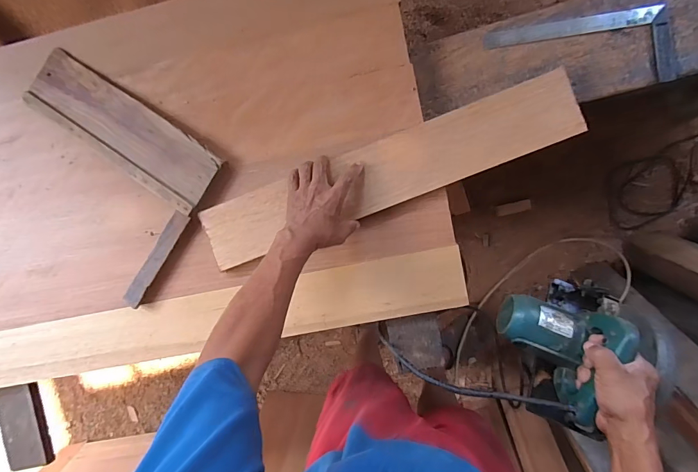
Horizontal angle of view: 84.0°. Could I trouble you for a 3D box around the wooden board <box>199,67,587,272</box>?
[{"bbox_3d":[0.057,-0.101,0.635,0.621,0.016,0.110,-20,88,5],"label":"wooden board"}]

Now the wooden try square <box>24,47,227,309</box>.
[{"bbox_3d":[-0.451,-0.116,0.693,0.394,0.032,0.291,34,96,4],"label":"wooden try square"}]

